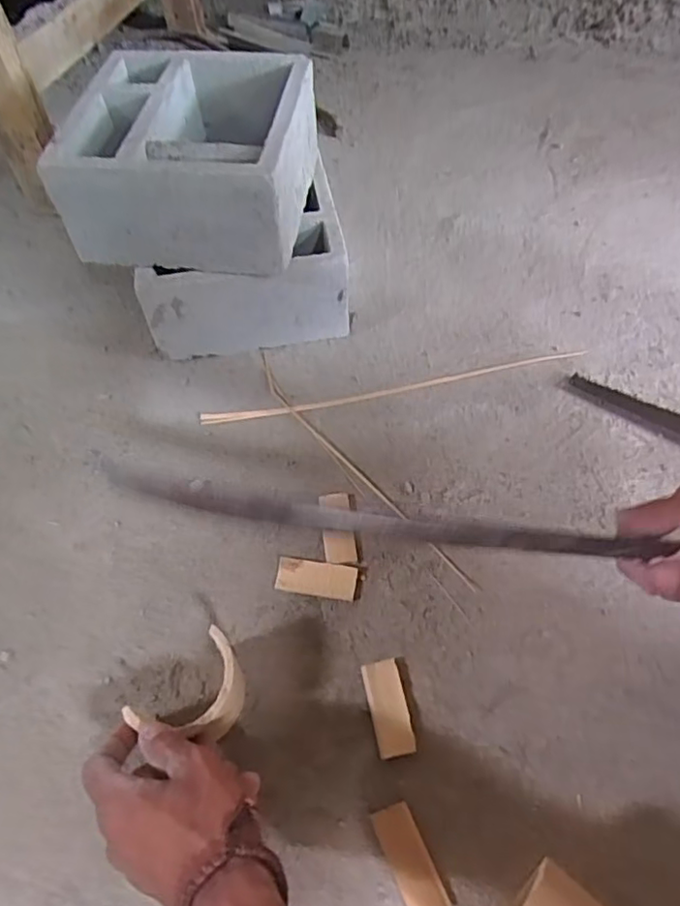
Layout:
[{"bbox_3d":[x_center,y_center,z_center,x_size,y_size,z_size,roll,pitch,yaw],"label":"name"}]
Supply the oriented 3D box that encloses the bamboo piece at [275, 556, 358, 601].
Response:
[{"bbox_3d":[-0.019,0.102,0.495,0.065,0.005,0.028,7,57,7],"label":"bamboo piece"}]

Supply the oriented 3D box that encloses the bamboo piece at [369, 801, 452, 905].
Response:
[{"bbox_3d":[0.044,0.261,0.388,0.025,0.005,0.064,-21,59,-11],"label":"bamboo piece"}]

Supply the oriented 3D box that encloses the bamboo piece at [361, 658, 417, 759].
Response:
[{"bbox_3d":[0.035,0.184,0.438,0.027,0.005,0.063,-11,57,-5],"label":"bamboo piece"}]

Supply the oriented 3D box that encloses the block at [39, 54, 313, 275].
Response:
[{"bbox_3d":[-0.134,-0.278,0.563,0.201,0.095,0.199,6,56,7],"label":"block"}]

